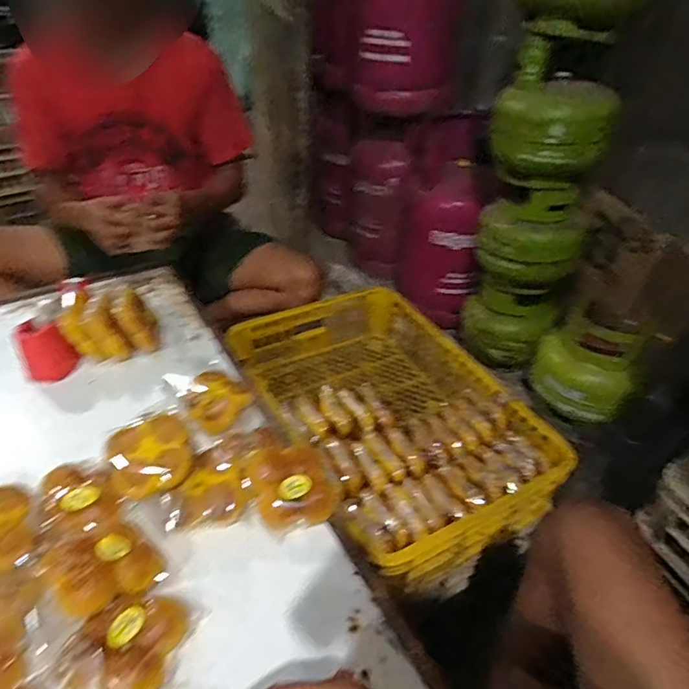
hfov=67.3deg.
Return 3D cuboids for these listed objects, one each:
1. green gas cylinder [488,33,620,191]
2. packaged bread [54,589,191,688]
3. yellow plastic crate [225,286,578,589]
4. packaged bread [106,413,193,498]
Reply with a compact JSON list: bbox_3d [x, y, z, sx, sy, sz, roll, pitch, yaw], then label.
[{"bbox_3d":[0.456,-0.488,1.146,0.249,0.265,0.281,13,39,10],"label":"green gas cylinder"},{"bbox_3d":[-0.248,0.336,0.589,0.111,0.043,0.123,13,39,9],"label":"packaged bread"},{"bbox_3d":[0.063,0.130,1.018,0.423,0.150,0.625,-16,43,-24],"label":"yellow plastic crate"},{"bbox_3d":[-0.270,0.154,0.718,0.111,0.033,0.119,3,39,-2],"label":"packaged bread"}]

